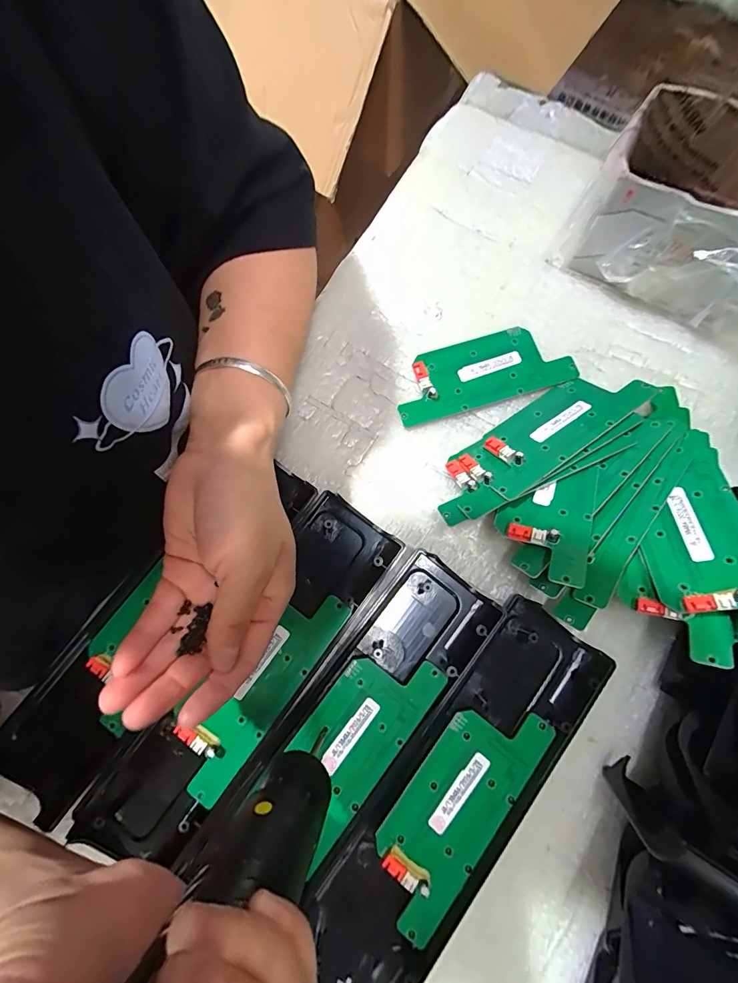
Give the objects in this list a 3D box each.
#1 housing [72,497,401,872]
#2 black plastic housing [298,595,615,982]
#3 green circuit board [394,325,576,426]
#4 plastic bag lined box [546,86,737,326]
[{"bbox_3d":[-0.077,0.116,0.252,0.066,0.018,0.248,36,80,7],"label":"housing"},{"bbox_3d":[0.052,0.182,0.235,0.075,0.022,0.242,37,81,8],"label":"black plastic housing"},{"bbox_3d":[0.084,-0.091,0.302,0.133,0.009,0.055,-17,78,-3],"label":"green circuit board"},{"bbox_3d":[0.232,-0.206,0.292,0.142,0.077,0.109,32,80,7],"label":"plastic bag lined box"}]

